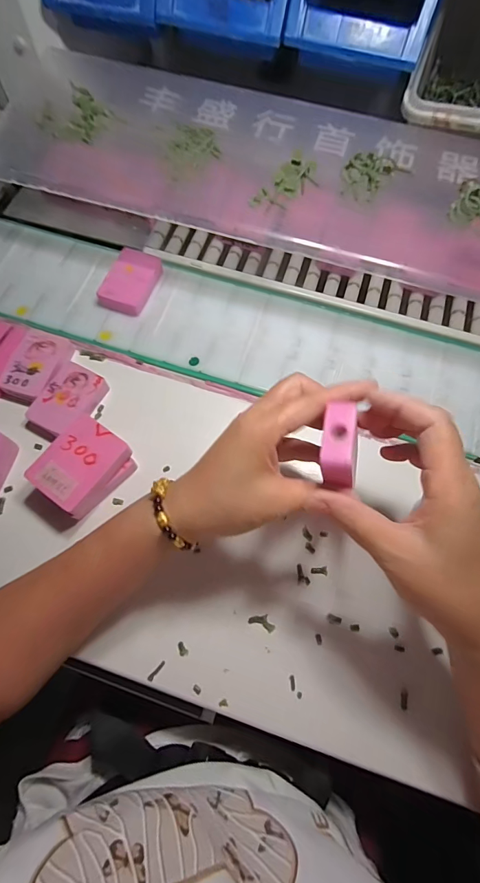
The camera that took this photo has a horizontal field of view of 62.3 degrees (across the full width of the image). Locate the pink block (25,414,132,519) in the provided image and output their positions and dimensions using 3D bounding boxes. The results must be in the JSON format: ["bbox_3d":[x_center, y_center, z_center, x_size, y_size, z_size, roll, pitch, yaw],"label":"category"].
[{"bbox_3d":[-0.135,0.018,0.332,0.052,0.018,0.071,33,68,12],"label":"pink block"}]

